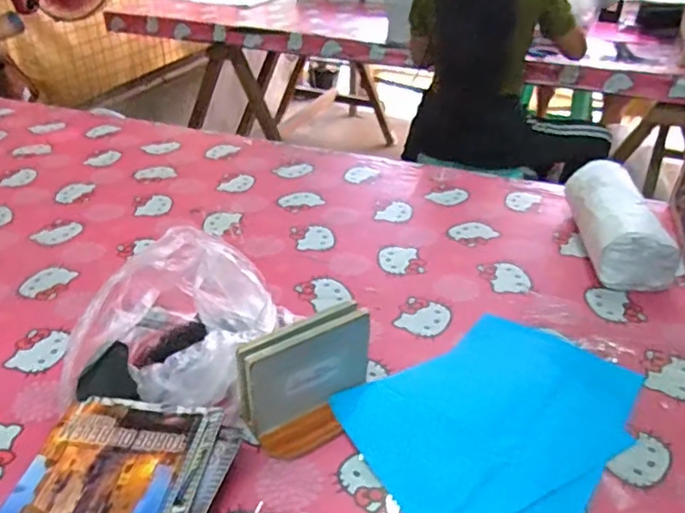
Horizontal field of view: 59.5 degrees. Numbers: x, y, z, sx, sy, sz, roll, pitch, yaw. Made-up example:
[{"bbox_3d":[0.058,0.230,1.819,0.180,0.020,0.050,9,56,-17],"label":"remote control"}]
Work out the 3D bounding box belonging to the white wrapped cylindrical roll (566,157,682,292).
[{"bbox_3d":[0.433,-0.058,0.953,0.104,0.096,0.258,3,35,4],"label":"white wrapped cylindrical roll"}]

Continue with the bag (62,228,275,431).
[{"bbox_3d":[-0.179,0.084,0.736,0.229,0.117,0.242,10,36,13],"label":"bag"}]

